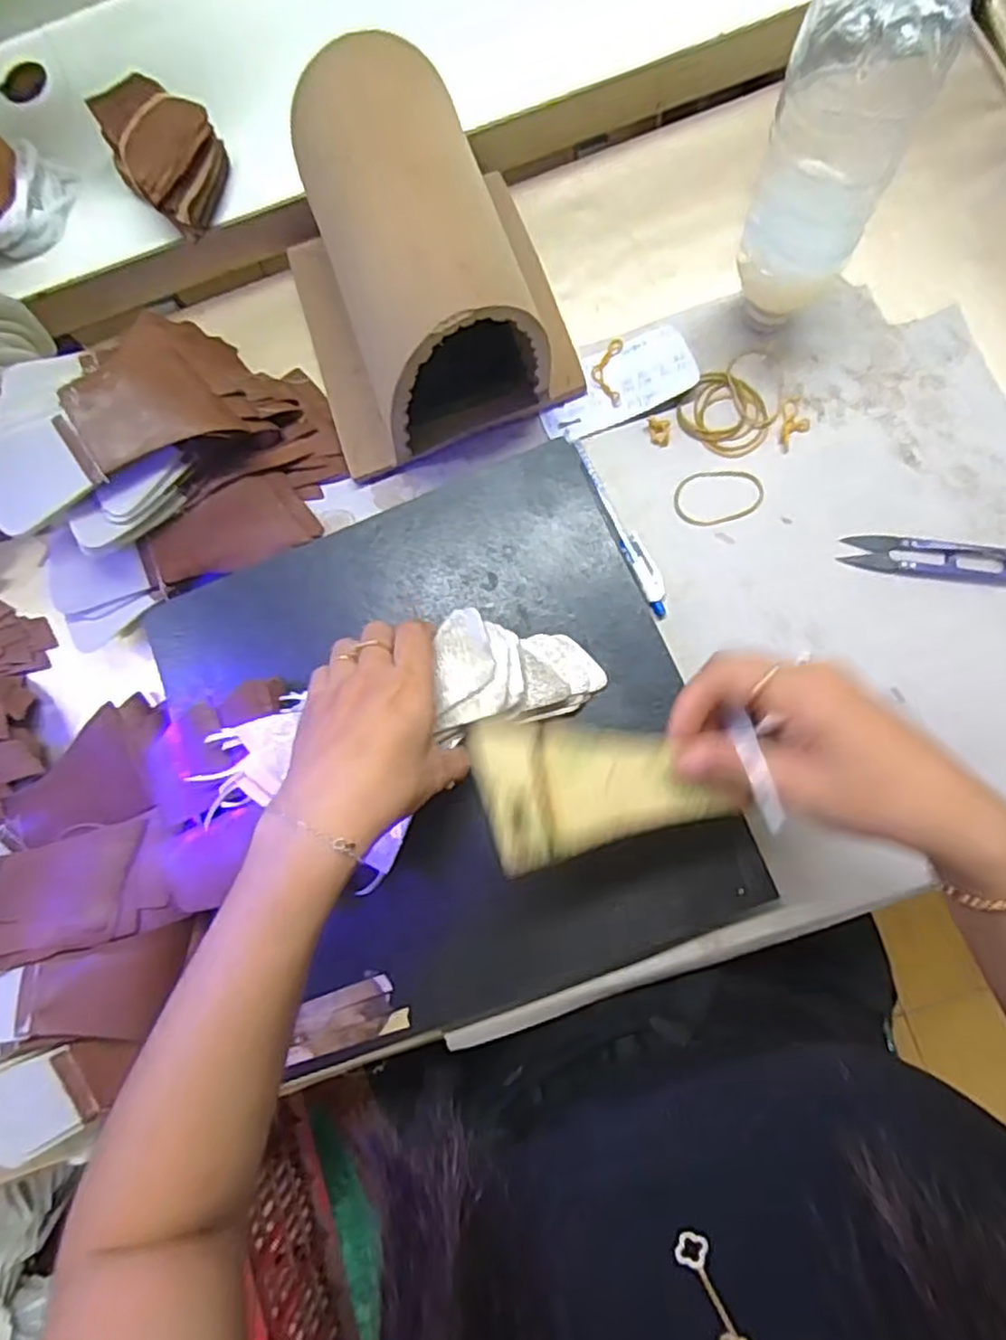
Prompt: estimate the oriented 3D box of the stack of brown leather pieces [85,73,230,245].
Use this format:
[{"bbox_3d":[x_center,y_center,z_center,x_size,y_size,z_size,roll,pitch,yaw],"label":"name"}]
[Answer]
[{"bbox_3d":[-0.222,-0.344,0.476,0.065,0.047,0.088,-38,81,0],"label":"stack of brown leather pieces"}]

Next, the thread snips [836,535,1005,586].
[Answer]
[{"bbox_3d":[0.262,-0.068,0.429,0.102,0.009,0.025,8,82,6],"label":"thread snips"}]

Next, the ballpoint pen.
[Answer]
[{"bbox_3d":[0.074,-0.098,0.455,0.015,0.008,0.137,-25,80,1],"label":"ballpoint pen"}]

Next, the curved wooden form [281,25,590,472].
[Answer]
[{"bbox_3d":[-0.053,-0.247,0.426,0.164,0.126,0.187,-17,80,2],"label":"curved wooden form"}]

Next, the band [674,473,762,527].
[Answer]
[{"bbox_3d":[0.139,-0.112,0.454,0.057,0.004,0.036,-12,81,3],"label":"band"}]

